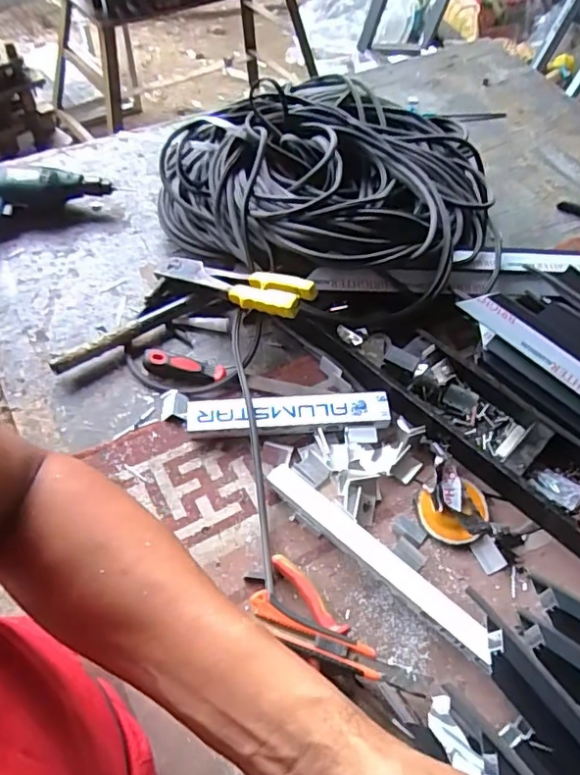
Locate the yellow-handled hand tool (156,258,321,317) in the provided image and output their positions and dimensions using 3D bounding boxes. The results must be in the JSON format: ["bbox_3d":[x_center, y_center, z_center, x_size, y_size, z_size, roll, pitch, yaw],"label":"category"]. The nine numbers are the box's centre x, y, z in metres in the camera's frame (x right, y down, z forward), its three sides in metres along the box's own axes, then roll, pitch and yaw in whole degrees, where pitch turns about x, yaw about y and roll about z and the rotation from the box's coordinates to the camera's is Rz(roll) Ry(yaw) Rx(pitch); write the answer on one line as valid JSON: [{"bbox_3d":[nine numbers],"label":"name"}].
[{"bbox_3d":[-0.080,-0.139,0.755,0.247,0.038,0.049,19,55,29],"label":"yellow-handled hand tool"}]

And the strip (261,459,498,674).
[{"bbox_3d":[0.094,0.181,0.608,0.287,0.029,0.030,37,60,18],"label":"strip"}]

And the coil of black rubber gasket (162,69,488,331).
[{"bbox_3d":[0.056,-0.308,0.856,0.473,0.146,0.410,34,59,16],"label":"coil of black rubber gasket"}]

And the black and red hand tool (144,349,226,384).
[{"bbox_3d":[-0.136,-0.029,0.738,0.104,0.020,0.032,13,56,3],"label":"black and red hand tool"}]

